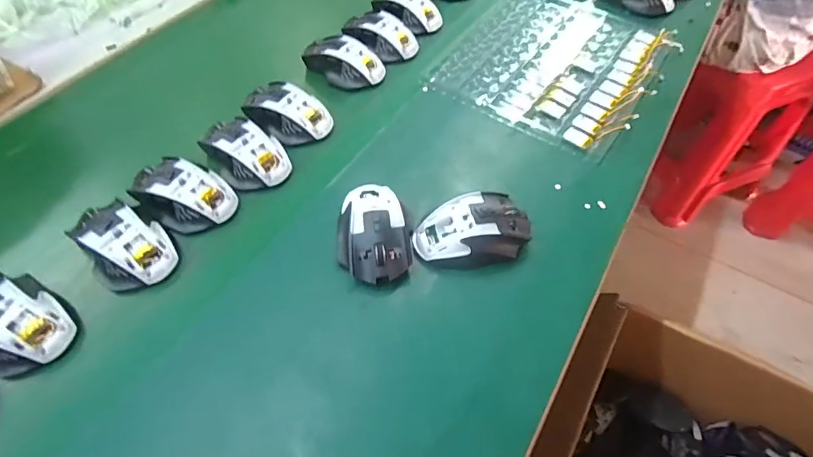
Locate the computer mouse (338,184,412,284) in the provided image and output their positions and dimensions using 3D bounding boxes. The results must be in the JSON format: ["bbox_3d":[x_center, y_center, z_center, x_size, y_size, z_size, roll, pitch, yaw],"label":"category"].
[{"bbox_3d":[-0.034,0.002,0.470,0.067,0.047,0.112,-3,56,-7],"label":"computer mouse"}]

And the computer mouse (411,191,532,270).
[{"bbox_3d":[0.066,0.006,0.473,0.114,0.049,0.069,-11,57,-12],"label":"computer mouse"}]

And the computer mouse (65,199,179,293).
[{"bbox_3d":[-0.274,0.012,0.457,0.096,0.033,0.069,38,61,20],"label":"computer mouse"}]

